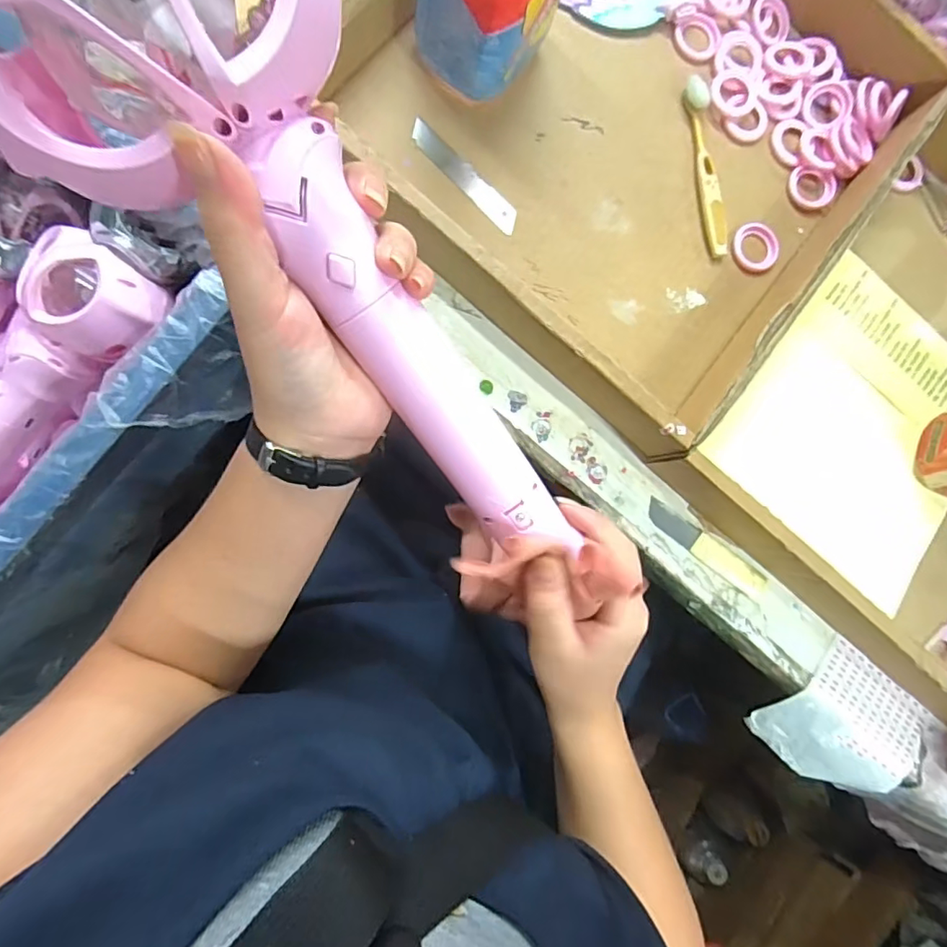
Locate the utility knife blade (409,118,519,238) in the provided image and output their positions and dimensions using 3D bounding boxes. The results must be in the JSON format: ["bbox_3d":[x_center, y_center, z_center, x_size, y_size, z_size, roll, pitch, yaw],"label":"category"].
[{"bbox_3d":[-0.007,-0.213,0.391,0.098,0.004,0.021,42,78,-3],"label":"utility knife blade"}]

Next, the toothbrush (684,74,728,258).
[{"bbox_3d":[0.181,-0.236,0.417,0.021,0.011,0.138,-8,88,-9],"label":"toothbrush"}]

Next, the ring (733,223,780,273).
[{"bbox_3d":[0.219,-0.176,0.424,0.037,0.005,0.038,0,87,-9],"label":"ring"}]

